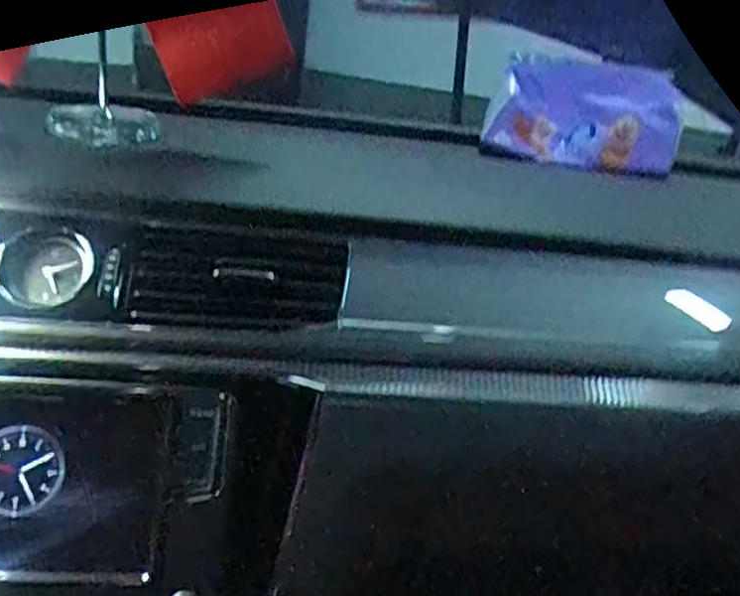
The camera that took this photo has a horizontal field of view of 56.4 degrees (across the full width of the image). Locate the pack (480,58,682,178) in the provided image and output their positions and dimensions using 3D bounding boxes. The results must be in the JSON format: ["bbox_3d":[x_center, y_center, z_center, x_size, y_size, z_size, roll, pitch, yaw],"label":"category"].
[{"bbox_3d":[0.177,-0.152,0.580,0.153,0.098,0.044,10,-14,10],"label":"pack"}]

